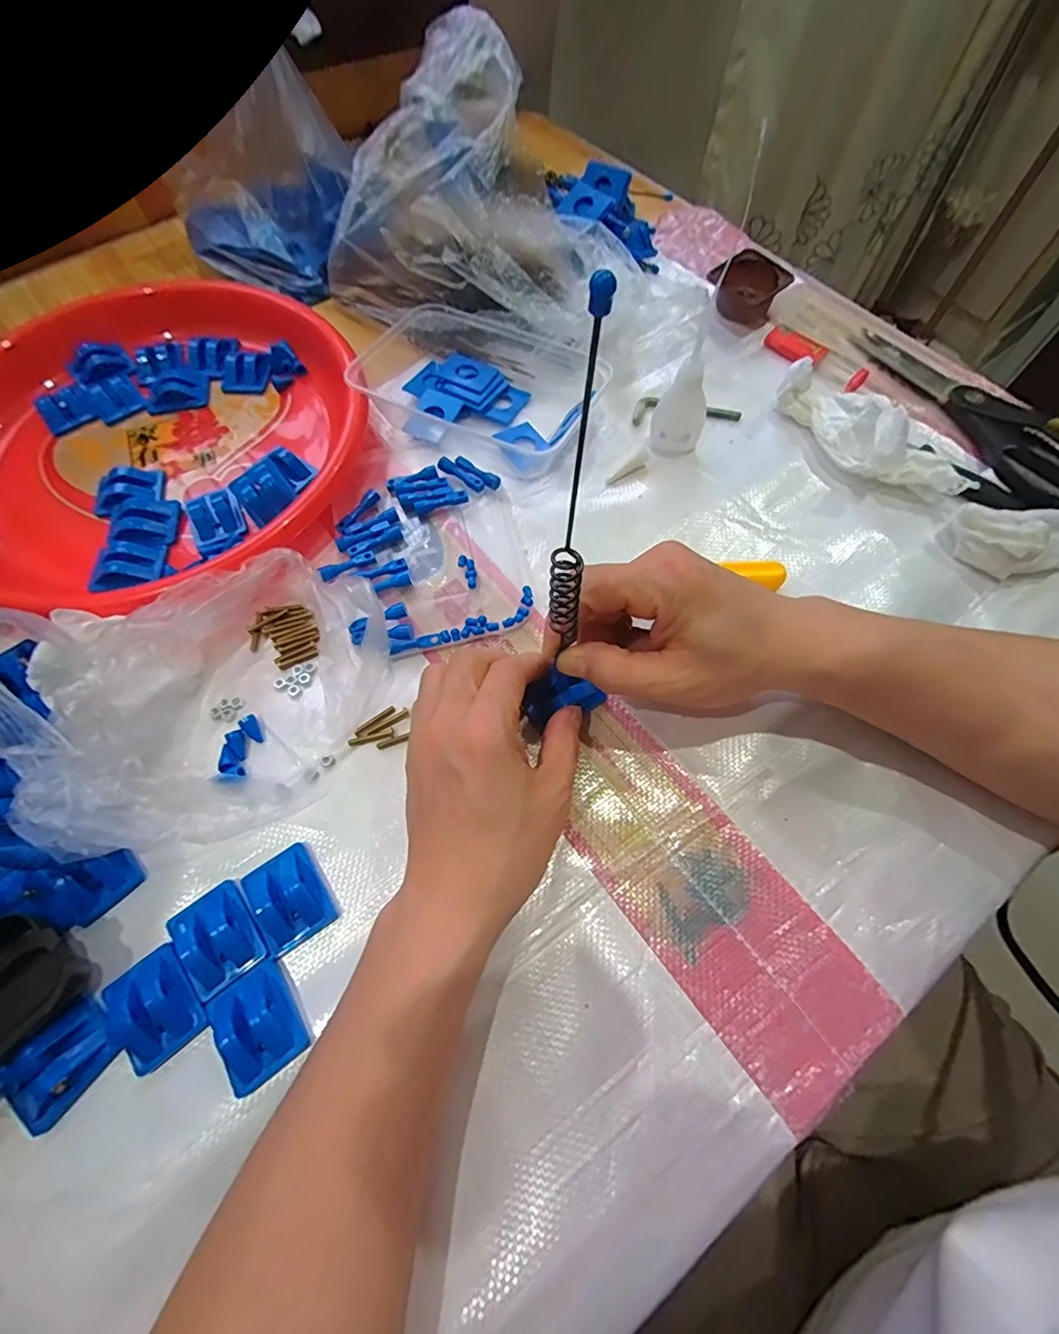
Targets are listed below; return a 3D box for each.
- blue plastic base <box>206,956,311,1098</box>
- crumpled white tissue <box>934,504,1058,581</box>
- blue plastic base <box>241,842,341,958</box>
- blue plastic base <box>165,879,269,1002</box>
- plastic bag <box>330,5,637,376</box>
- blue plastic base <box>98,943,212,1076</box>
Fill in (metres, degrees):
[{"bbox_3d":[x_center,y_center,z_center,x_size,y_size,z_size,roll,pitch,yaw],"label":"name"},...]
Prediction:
[{"bbox_3d":[-0.124,0.162,0.240,0.032,0.012,0.043,-35,70,-13],"label":"blue plastic base"},{"bbox_3d":[0.331,-0.086,0.332,0.132,0.034,0.044,-11,67,-4],"label":"crumpled white tissue"},{"bbox_3d":[-0.121,0.115,0.266,0.033,0.015,0.045,-34,70,-13],"label":"blue plastic base"},{"bbox_3d":[-0.151,0.131,0.258,0.035,0.015,0.044,-39,71,-15],"label":"blue plastic base"},{"bbox_3d":[-0.047,-0.313,0.379,0.119,0.138,0.210,-41,72,-15],"label":"plastic bag"},{"bbox_3d":[-0.175,0.157,0.246,0.038,0.016,0.045,-38,71,-14],"label":"blue plastic base"}]

